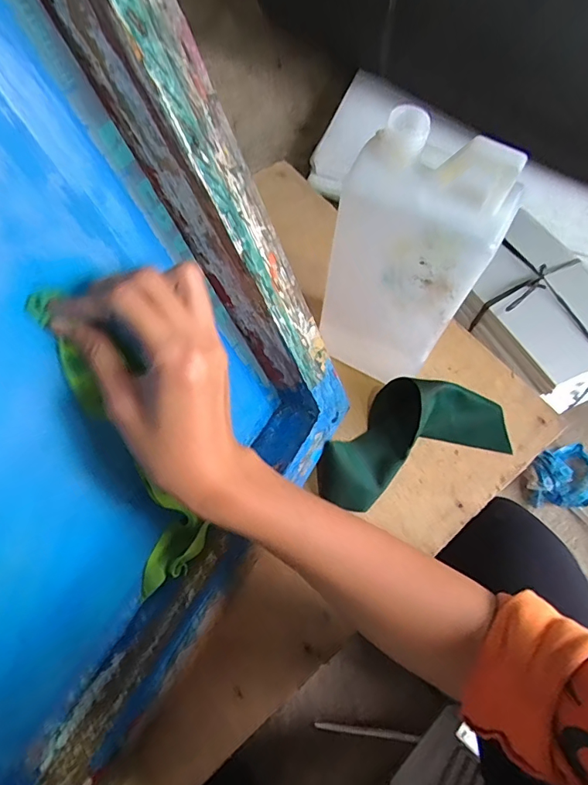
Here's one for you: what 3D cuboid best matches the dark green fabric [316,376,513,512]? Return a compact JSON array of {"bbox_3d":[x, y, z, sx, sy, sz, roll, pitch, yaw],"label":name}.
[{"bbox_3d":[0.099,0.032,0.385,0.171,0.044,0.080,-20,67,-11],"label":"dark green fabric"}]

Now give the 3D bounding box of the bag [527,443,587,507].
[{"bbox_3d":[0.459,0.138,0.764,0.159,0.076,0.099,-18,67,-10],"label":"bag"}]

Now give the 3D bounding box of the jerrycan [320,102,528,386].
[{"bbox_3d":[0.076,-0.086,0.332,0.098,0.201,0.050,25,66,9],"label":"jerrycan"}]

